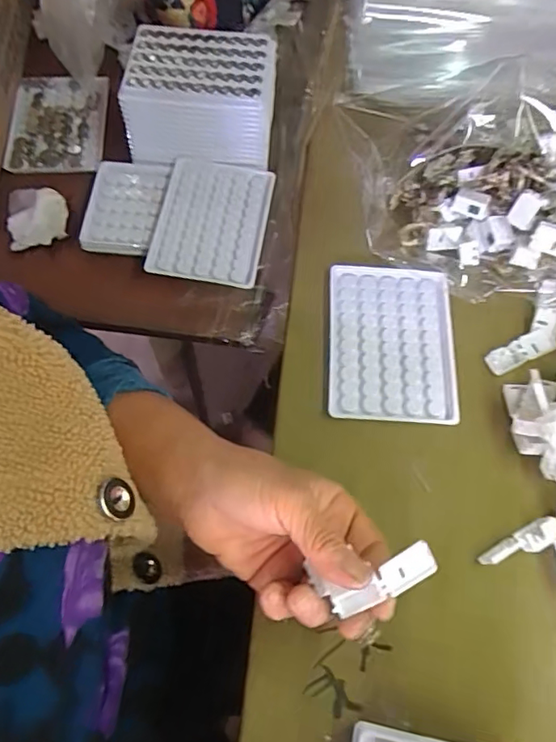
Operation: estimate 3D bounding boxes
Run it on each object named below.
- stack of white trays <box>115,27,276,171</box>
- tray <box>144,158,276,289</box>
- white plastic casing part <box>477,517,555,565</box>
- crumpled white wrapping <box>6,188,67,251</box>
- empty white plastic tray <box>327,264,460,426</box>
[{"bbox_3d":[-0.069,-0.247,0.499,0.127,0.068,0.096,5,66,0],"label":"stack of white trays"},{"bbox_3d":[-0.059,-0.132,0.485,0.094,0.010,0.122,9,66,0],"label":"tray"},{"bbox_3d":[0.157,0.113,0.352,0.055,0.018,0.016,-27,70,-13],"label":"white plastic casing part"},{"bbox_3d":[-0.217,-0.142,0.491,0.054,0.021,0.058,-11,67,-6],"label":"crumpled white wrapping"},{"bbox_3d":[0.087,-0.023,0.414,0.093,0.008,0.126,4,66,0],"label":"empty white plastic tray"}]

